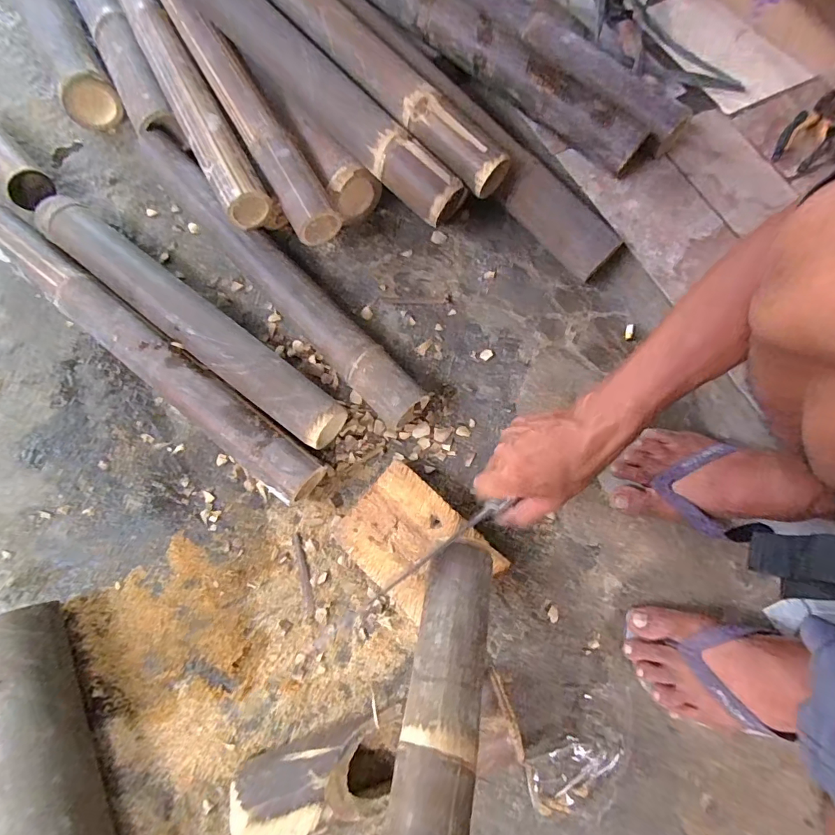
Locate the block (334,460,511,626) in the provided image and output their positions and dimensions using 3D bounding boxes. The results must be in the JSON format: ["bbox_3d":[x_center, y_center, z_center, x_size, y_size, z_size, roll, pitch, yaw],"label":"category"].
[{"bbox_3d":[-0.001,0.146,0.515,0.160,0.048,0.114,40,78,12],"label":"block"}]

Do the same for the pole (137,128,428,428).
[{"bbox_3d":[-0.192,-0.190,0.604,0.062,0.069,0.538,-42,77,-11],"label":"pole"}]

